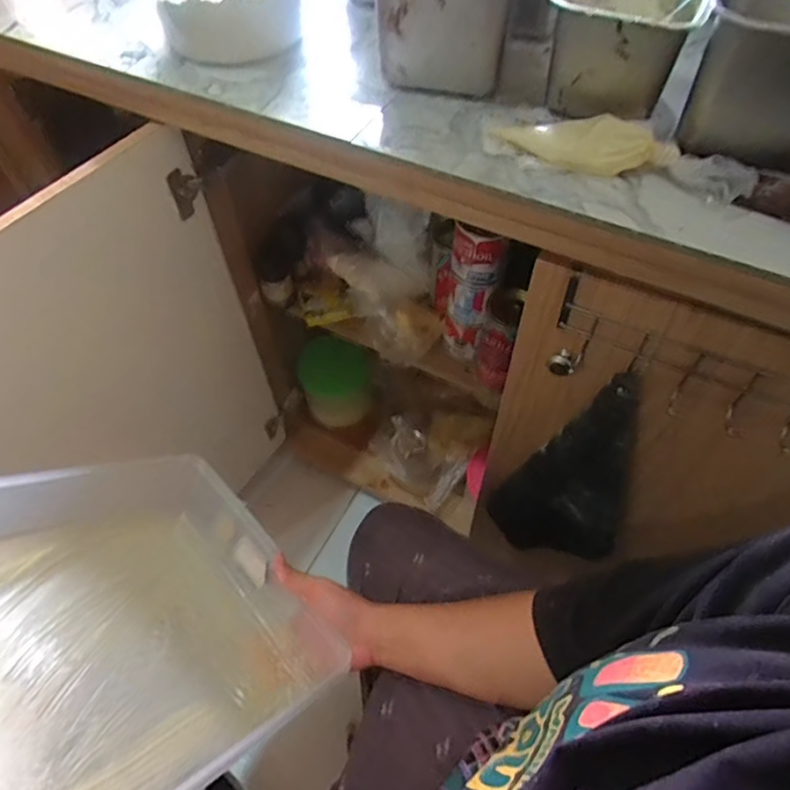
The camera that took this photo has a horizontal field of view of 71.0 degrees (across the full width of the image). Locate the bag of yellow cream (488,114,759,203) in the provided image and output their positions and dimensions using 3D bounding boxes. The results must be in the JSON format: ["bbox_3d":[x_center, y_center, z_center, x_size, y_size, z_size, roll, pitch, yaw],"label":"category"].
[{"bbox_3d":[0.184,-0.202,0.455,0.204,0.035,0.047,30,61,20],"label":"bag of yellow cream"}]

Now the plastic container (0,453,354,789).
[{"bbox_3d":[-0.244,0.182,0.430,0.296,0.075,0.358,47,24,23],"label":"plastic container"}]

